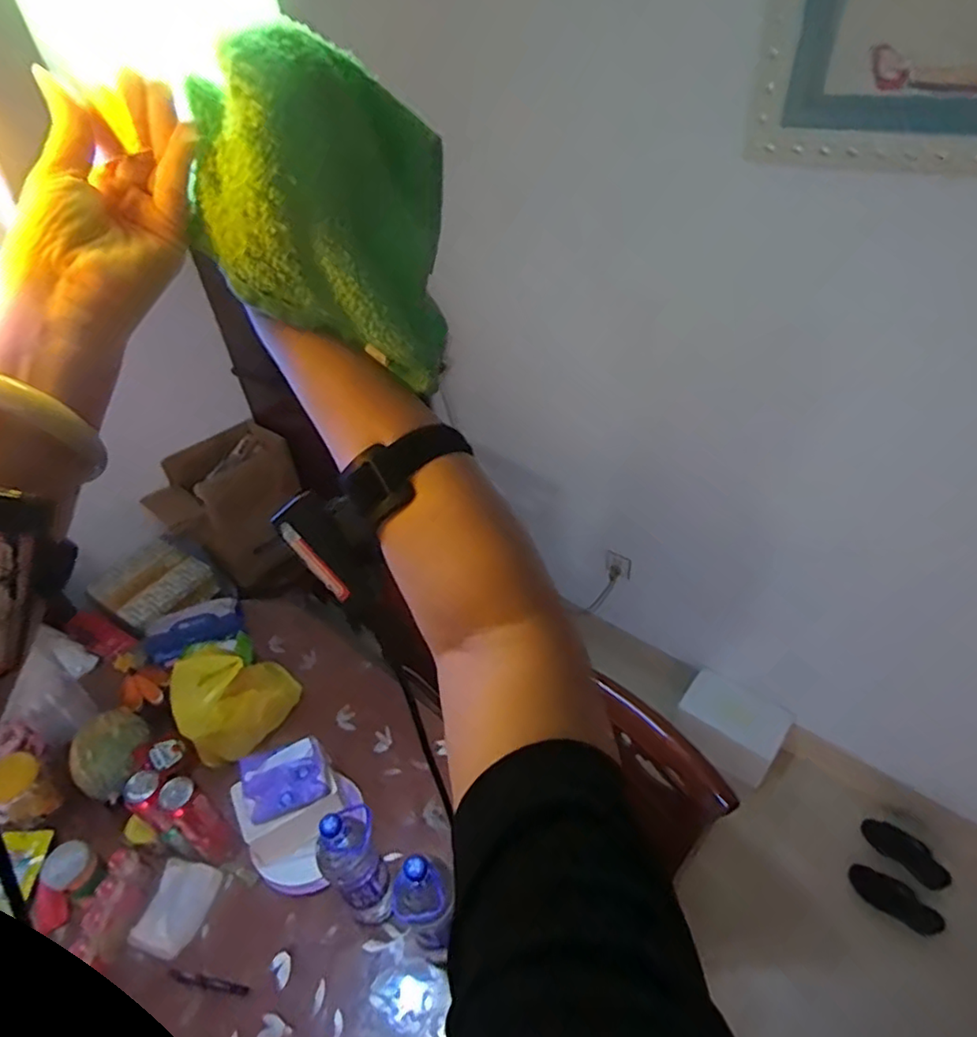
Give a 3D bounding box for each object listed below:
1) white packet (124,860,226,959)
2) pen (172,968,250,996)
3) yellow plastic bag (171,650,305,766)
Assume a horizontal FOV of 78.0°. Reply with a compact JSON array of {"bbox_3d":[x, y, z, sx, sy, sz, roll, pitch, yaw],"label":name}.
[{"bbox_3d":[-0.525,0.659,1.023,0.095,0.018,0.134,21,50,-2],"label":"white packet"},{"bbox_3d":[-0.448,0.747,0.968,0.127,0.014,0.014,15,44,0],"label":"pen"},{"bbox_3d":[-0.526,0.353,1.247,0.219,0.192,0.185,-32,49,-27],"label":"yellow plastic bag"}]

